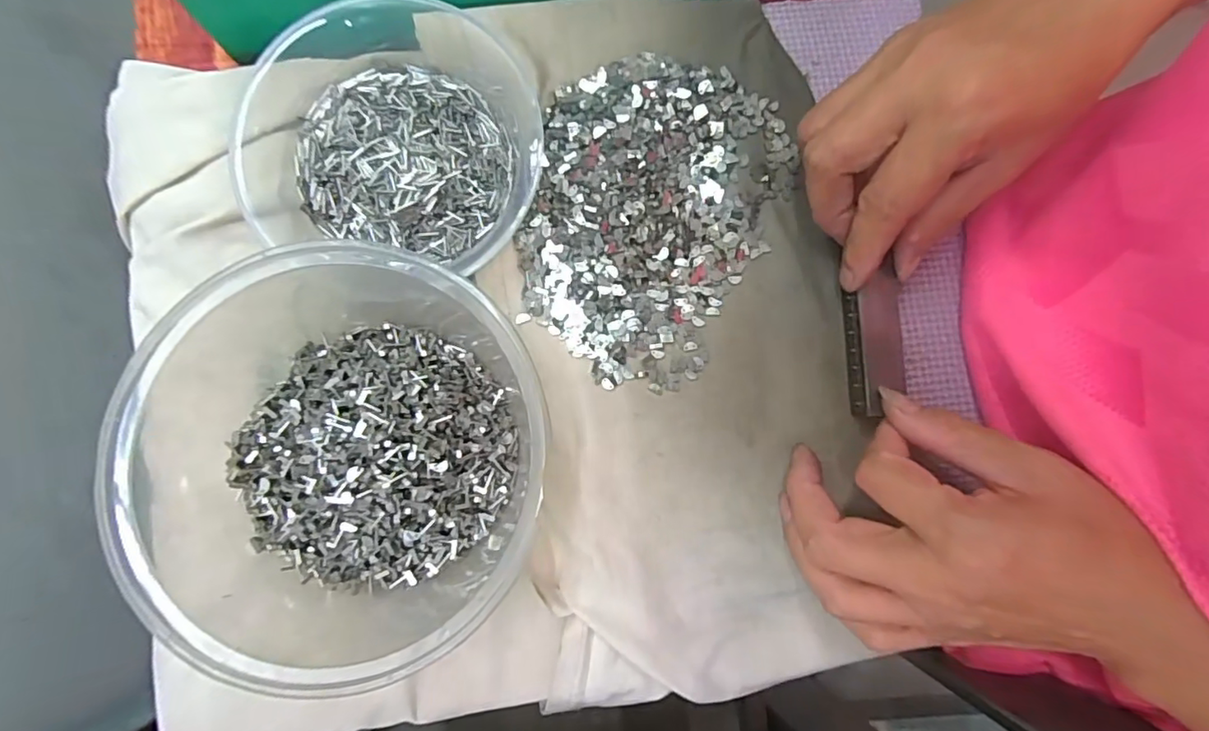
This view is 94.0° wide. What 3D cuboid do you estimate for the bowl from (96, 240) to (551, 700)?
[{"bbox_3d":[-0.095,0.035,0.207,0.138,0.062,0.148,0,82,-2],"label":"bowl"}]

